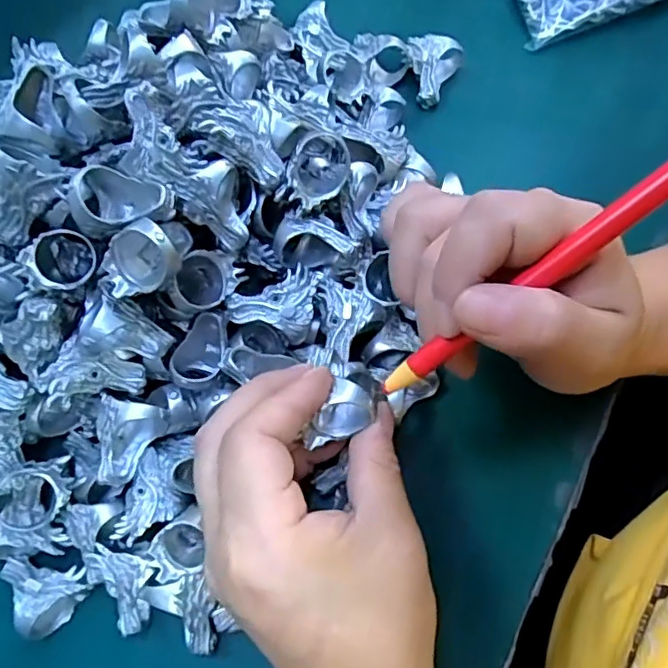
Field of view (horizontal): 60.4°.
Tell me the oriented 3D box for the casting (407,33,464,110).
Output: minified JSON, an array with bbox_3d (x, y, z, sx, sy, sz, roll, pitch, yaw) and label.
[{"bbox_3d":[0.057,-0.152,0.329,0.032,0.024,0.035,6,72,4],"label":"casting"}]

